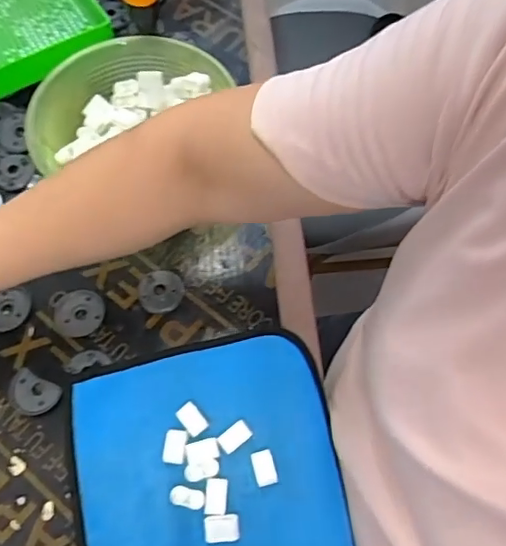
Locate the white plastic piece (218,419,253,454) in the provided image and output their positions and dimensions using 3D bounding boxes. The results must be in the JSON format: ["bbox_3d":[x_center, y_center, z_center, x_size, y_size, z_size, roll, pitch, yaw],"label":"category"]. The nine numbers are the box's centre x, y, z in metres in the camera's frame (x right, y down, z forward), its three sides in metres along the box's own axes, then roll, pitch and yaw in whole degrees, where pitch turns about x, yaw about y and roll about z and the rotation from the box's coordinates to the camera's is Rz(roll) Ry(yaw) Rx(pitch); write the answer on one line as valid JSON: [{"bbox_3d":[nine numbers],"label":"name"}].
[{"bbox_3d":[-0.015,0.129,0.444,0.026,0.004,0.018,-36,70,-15],"label":"white plastic piece"}]

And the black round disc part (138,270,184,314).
[{"bbox_3d":[-0.084,0.017,0.508,0.040,0.004,0.041,0,66,0],"label":"black round disc part"}]

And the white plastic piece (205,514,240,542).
[{"bbox_3d":[-0.023,0.191,0.418,0.026,0.004,0.018,-4,66,-1],"label":"white plastic piece"}]

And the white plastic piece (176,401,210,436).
[{"bbox_3d":[-0.049,0.117,0.449,0.017,0.004,0.026,-37,71,-15],"label":"white plastic piece"}]

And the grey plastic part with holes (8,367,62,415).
[{"bbox_3d":[-0.184,0.101,0.464,0.044,0.007,0.032,25,68,11],"label":"grey plastic part with holes"}]

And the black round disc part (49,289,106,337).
[{"bbox_3d":[-0.158,0.036,0.499,0.049,0.004,0.043,-3,66,-1],"label":"black round disc part"}]

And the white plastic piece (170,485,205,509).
[{"bbox_3d":[-0.050,0.170,0.422,0.026,0.006,0.013,14,66,6],"label":"white plastic piece"}]

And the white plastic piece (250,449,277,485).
[{"bbox_3d":[0.009,0.151,0.432,0.017,0.004,0.026,-13,66,-6],"label":"white plastic piece"}]

